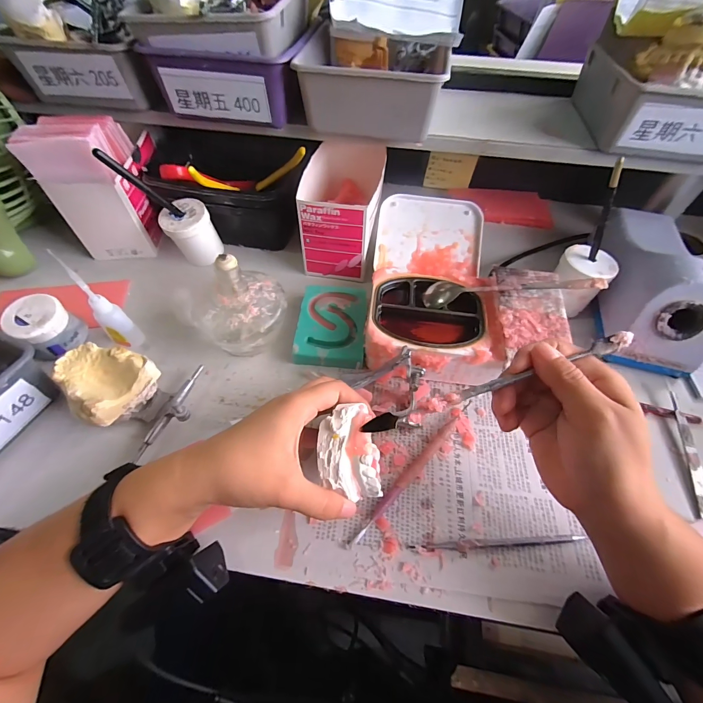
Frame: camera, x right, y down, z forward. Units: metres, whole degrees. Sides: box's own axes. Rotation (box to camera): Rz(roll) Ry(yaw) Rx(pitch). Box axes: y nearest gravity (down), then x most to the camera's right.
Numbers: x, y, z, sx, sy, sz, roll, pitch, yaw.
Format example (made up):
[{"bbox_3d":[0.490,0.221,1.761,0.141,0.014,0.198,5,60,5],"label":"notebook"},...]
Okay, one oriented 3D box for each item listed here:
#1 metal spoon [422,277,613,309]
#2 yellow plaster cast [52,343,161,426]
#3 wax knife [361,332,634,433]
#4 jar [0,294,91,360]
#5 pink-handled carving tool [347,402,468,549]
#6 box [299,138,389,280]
[{"bbox_3d":[0.163,-0.066,0.350,0.170,0.023,0.028,0,54,16],"label":"metal spoon"},{"bbox_3d":[-0.225,0.027,0.308,0.067,0.040,0.066,28,60,17],"label":"yellow plaster cast"},{"bbox_3d":[0.097,0.023,0.230,0.186,0.008,0.011,-20,57,4],"label":"wax knife"},{"bbox_3d":[-0.307,-0.026,0.337,0.049,0.043,0.050,34,61,20],"label":"jar"},{"bbox_3d":[0.057,0.101,0.300,0.011,0.008,0.168,37,63,22],"label":"pink-handled carving tool"},{"bbox_3d":[-0.010,-0.182,0.434,0.088,0.094,0.151,8,56,4],"label":"box"}]

